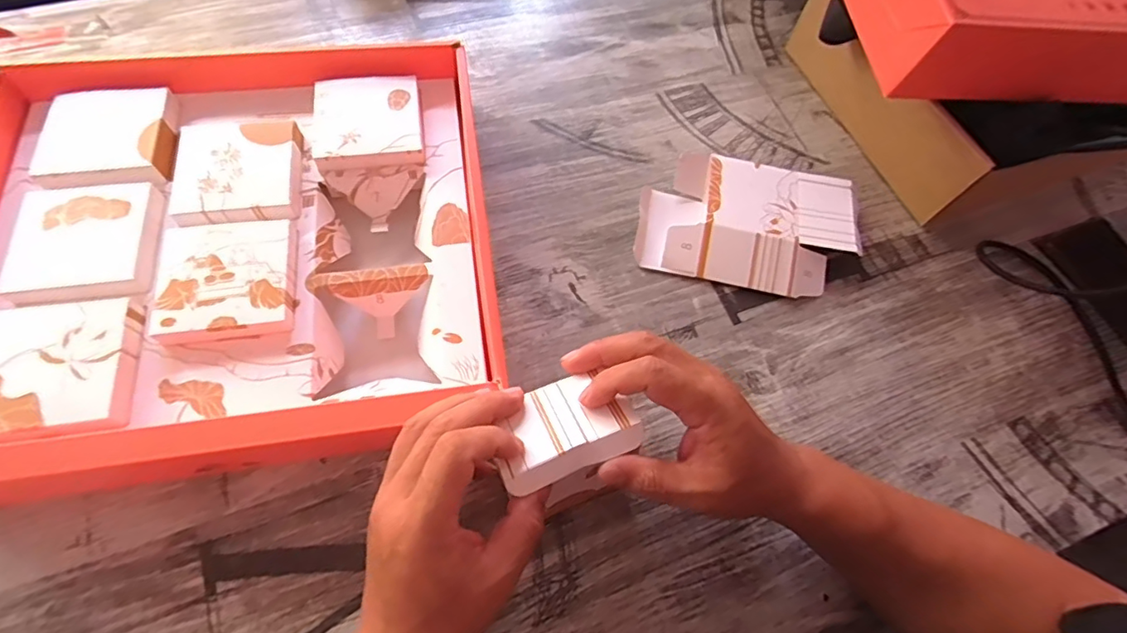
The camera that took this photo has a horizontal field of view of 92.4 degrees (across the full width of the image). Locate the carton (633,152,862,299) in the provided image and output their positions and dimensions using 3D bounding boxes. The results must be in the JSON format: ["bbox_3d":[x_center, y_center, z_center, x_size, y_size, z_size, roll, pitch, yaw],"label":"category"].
[{"bbox_3d":[0.166,-0.086,0.485,0.190,0.019,0.127,12,65,2],"label":"carton"}]

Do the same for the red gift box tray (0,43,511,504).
[{"bbox_3d":[-0.248,-0.061,0.417,0.371,0.068,0.337,-8,66,-7],"label":"red gift box tray"}]

